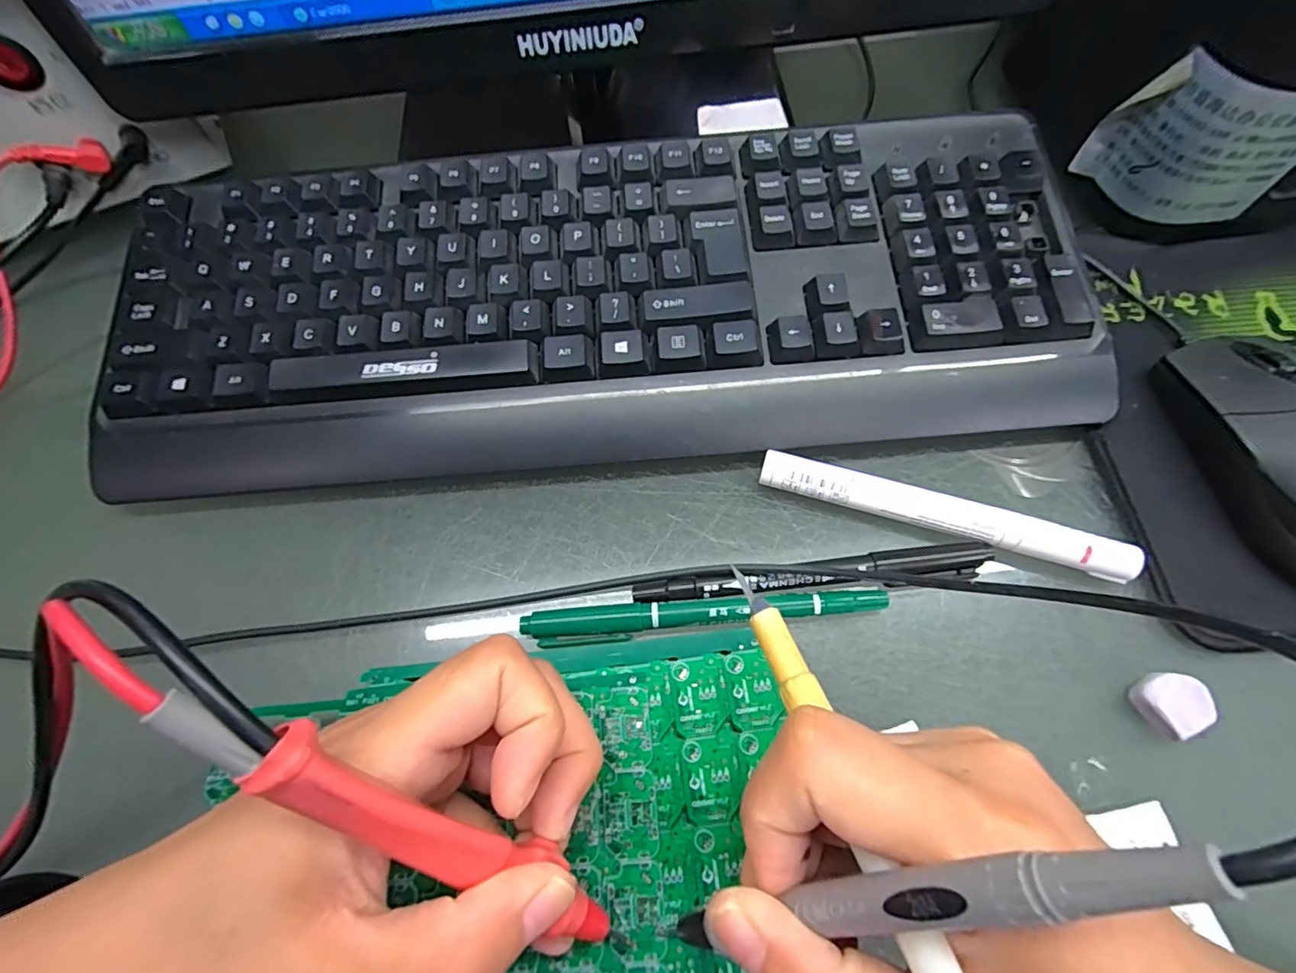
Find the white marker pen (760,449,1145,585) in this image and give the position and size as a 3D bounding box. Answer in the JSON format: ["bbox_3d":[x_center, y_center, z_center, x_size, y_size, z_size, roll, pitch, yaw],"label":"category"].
[{"bbox_3d":[0.116,0.012,0.223,0.141,0.017,0.015,16,69,9],"label":"white marker pen"}]

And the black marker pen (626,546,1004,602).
[{"bbox_3d":[0.065,0.035,0.217,0.138,0.013,0.015,-4,67,1],"label":"black marker pen"}]

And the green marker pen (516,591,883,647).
[{"bbox_3d":[0.022,0.051,0.213,0.138,0.012,0.013,-4,67,1],"label":"green marker pen"}]

